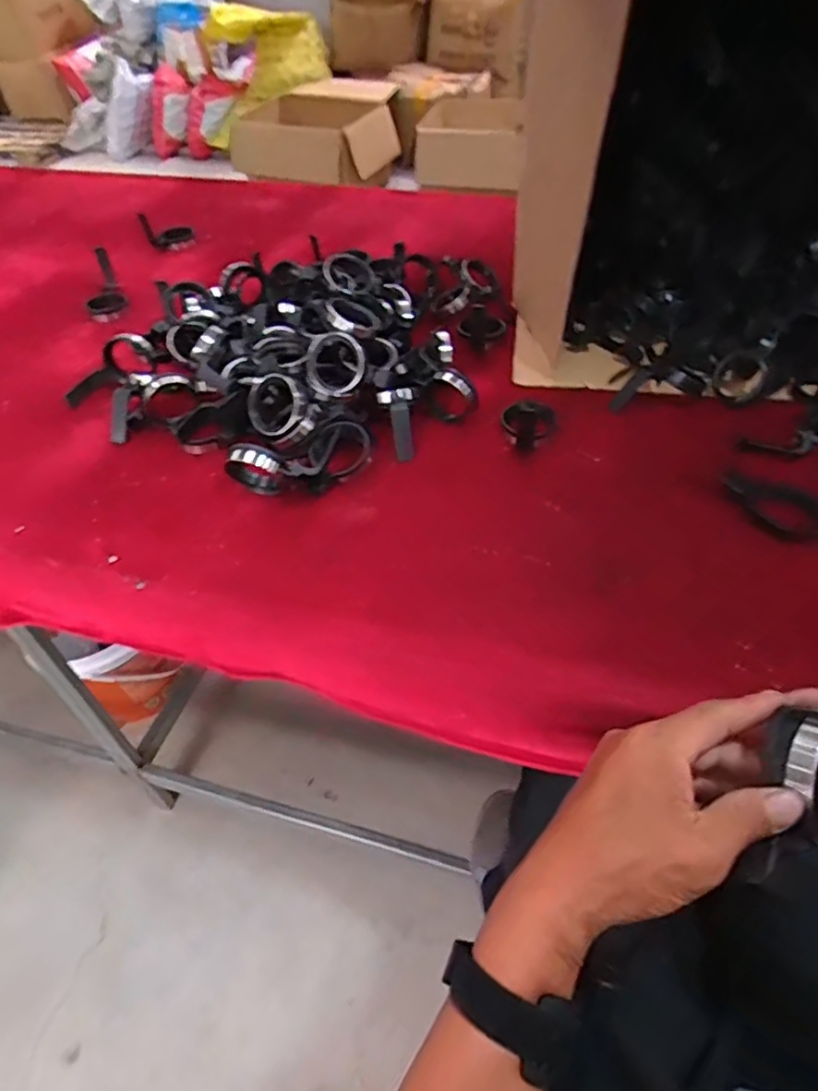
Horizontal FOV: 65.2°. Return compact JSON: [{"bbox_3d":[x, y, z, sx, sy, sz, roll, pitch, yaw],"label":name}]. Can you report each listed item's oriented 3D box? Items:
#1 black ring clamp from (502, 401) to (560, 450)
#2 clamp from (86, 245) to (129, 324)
[{"bbox_3d":[0.142,-0.146,0.744,0.062,0.039,0.063,-15,49,-12],"label":"black ring clamp"},{"bbox_3d":[-0.471,-0.391,0.984,0.057,0.076,0.084,-20,50,-15],"label":"clamp"}]

